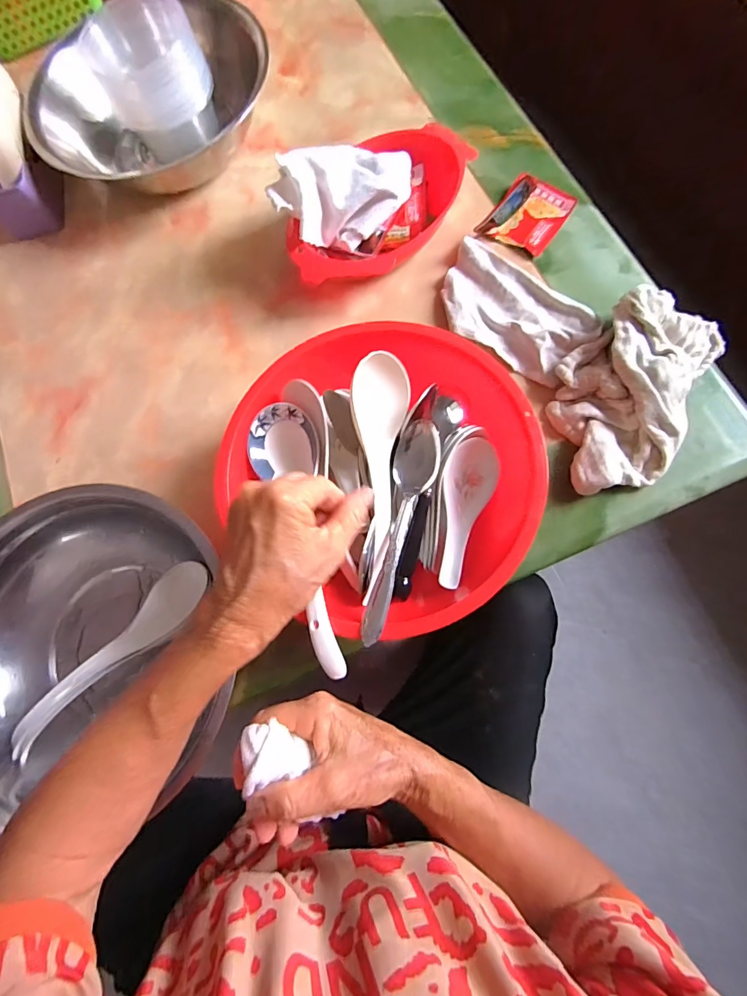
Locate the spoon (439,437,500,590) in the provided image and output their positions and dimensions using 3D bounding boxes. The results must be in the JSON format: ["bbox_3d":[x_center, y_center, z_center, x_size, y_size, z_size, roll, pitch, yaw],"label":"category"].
[{"bbox_3d":[0.073,0.010,0.361,0.044,0.025,0.127,16,78,10],"label":"spoon"}]

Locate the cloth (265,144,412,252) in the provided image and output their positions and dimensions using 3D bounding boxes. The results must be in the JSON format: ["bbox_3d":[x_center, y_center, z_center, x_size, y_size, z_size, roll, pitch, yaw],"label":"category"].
[{"bbox_3d":[-0.032,-0.307,0.435,0.131,0.056,0.091,5,76,7],"label":"cloth"}]

